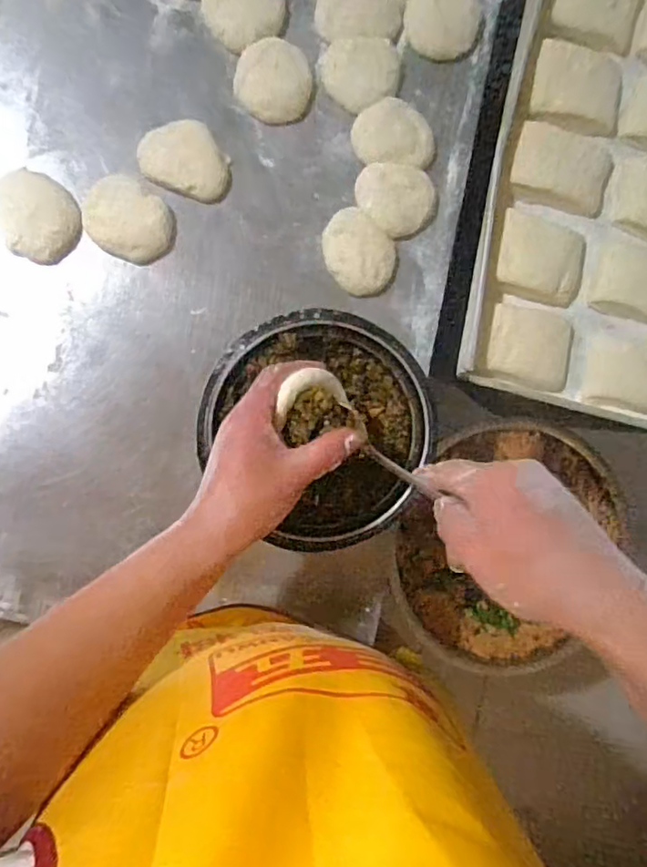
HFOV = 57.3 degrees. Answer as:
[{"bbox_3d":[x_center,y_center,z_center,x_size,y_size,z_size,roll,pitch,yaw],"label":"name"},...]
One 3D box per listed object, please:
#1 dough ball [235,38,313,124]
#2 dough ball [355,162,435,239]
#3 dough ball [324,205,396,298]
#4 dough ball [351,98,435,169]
[{"bbox_3d":[-0.046,-0.330,0.553,0.069,0.031,0.065,0,92,-8],"label":"dough ball"},{"bbox_3d":[0.070,-0.231,0.576,0.075,0.020,0.064,42,86,-7],"label":"dough ball"},{"bbox_3d":[0.032,-0.172,0.567,0.077,0.026,0.063,40,86,-7],"label":"dough ball"},{"bbox_3d":[0.068,-0.289,0.574,0.078,0.023,0.057,4,91,-8],"label":"dough ball"}]

